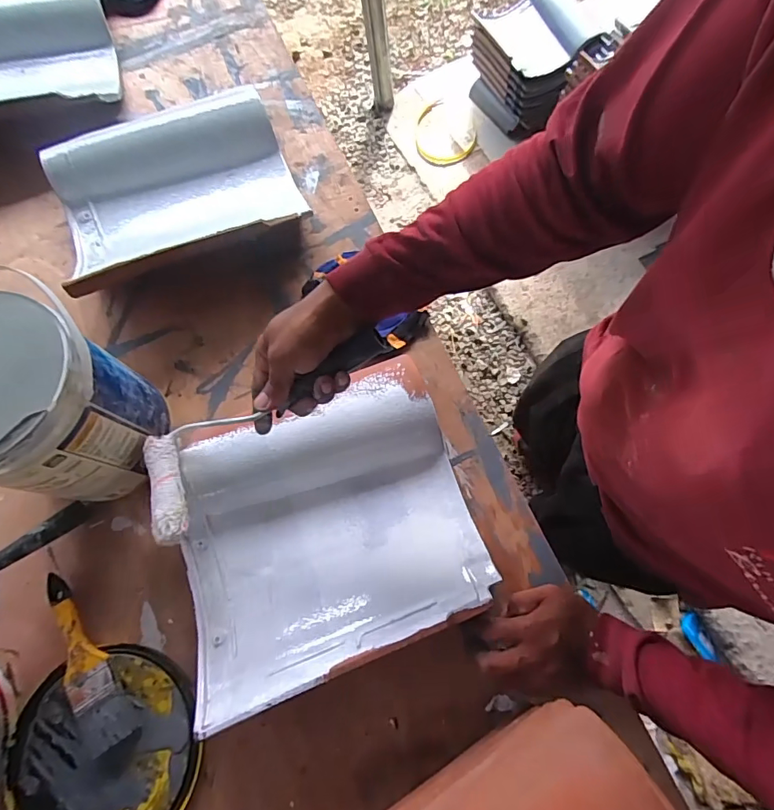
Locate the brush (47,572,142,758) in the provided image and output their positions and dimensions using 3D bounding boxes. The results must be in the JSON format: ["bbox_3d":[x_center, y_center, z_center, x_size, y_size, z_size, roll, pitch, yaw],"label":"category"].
[{"bbox_3d":[-0.328,0.274,0.496,0.048,0.030,0.187,-38,75,-10],"label":"brush"}]

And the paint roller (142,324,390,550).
[{"bbox_3d":[-0.120,0.022,0.449,0.282,0.043,0.118,-29,73,13],"label":"paint roller"}]

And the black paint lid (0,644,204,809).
[{"bbox_3d":[-0.292,0.361,0.474,0.194,0.022,0.184,0,72,1],"label":"black paint lid"}]

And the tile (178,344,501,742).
[{"bbox_3d":[-0.072,0.119,0.504,0.313,0.066,0.290,-21,73,-5],"label":"tile"}]

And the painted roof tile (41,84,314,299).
[{"bbox_3d":[-0.301,-0.320,0.659,0.322,0.082,0.306,-24,73,-7],"label":"painted roof tile"}]

